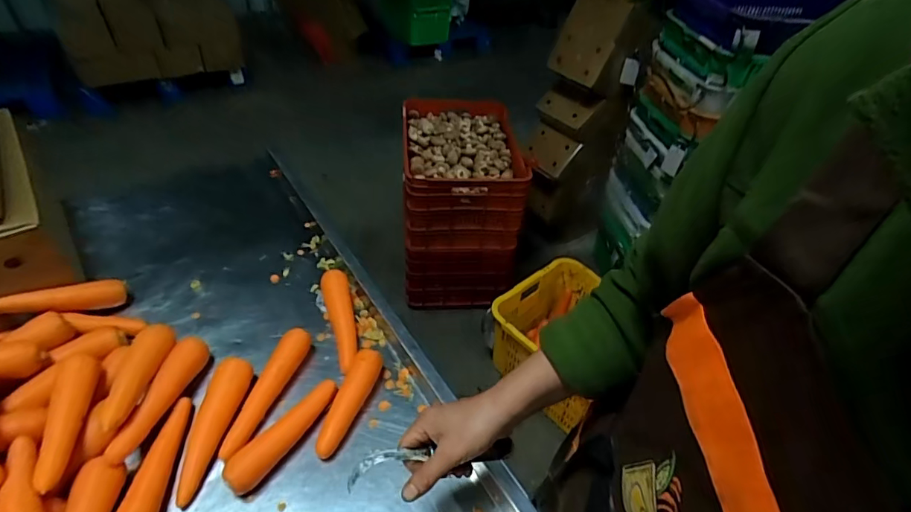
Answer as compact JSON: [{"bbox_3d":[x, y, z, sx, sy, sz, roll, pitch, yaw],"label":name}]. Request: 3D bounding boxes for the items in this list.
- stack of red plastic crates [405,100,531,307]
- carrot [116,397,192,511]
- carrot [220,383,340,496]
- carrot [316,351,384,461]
[{"bbox_3d":[0.013,-0.206,1.845,0.431,0.569,0.557,-1,42,-7],"label":"stack of red plastic crates"},{"bbox_3d":[-0.362,0.265,0.572,0.037,0.045,0.191,2,42,-4],"label":"carrot"},{"bbox_3d":[-0.220,0.235,0.617,0.039,0.037,0.175,27,46,23],"label":"carrot"},{"bbox_3d":[-0.148,0.200,0.655,0.037,0.044,0.159,16,43,12],"label":"carrot"}]

